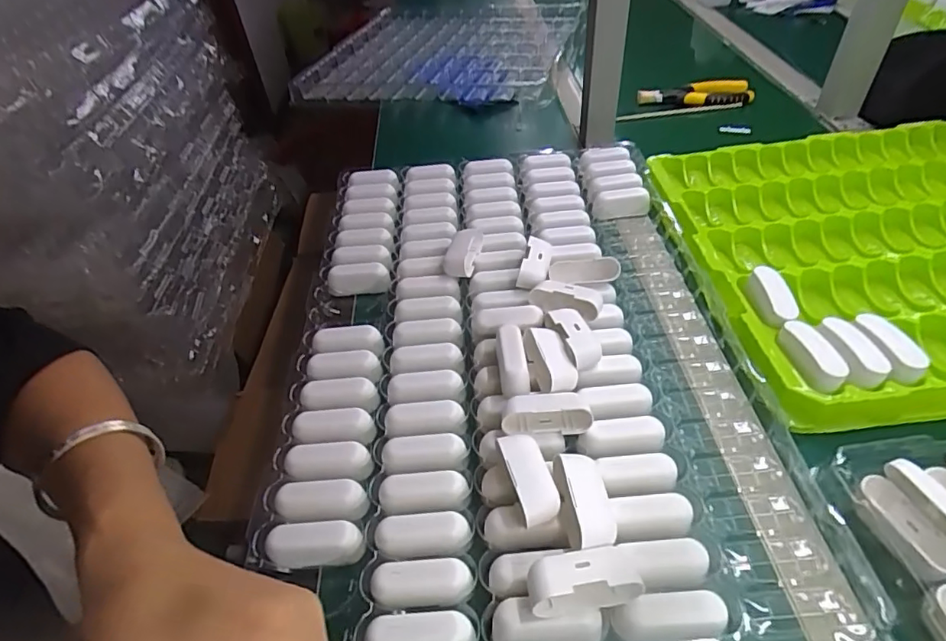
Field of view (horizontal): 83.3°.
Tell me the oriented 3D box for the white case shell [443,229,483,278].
[{"bbox_3d":[-0.012,-0.070,0.544,0.033,0.020,0.063,7,48,11],"label":"white case shell"}]

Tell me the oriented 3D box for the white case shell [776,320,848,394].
[{"bbox_3d":[0.266,0.024,0.417,0.020,0.024,0.061,-8,46,-2],"label":"white case shell"}]

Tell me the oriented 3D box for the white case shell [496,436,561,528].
[{"bbox_3d":[0.038,0.108,0.361,0.026,0.027,0.061,-15,47,-9],"label":"white case shell"}]

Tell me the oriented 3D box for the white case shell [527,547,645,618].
[{"bbox_3d":[0.064,0.152,0.313,0.063,0.027,0.028,-9,46,-3],"label":"white case shell"}]

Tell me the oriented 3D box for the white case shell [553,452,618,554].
[{"bbox_3d":[0.074,0.119,0.347,0.034,0.022,0.063,-5,46,0],"label":"white case shell"}]

